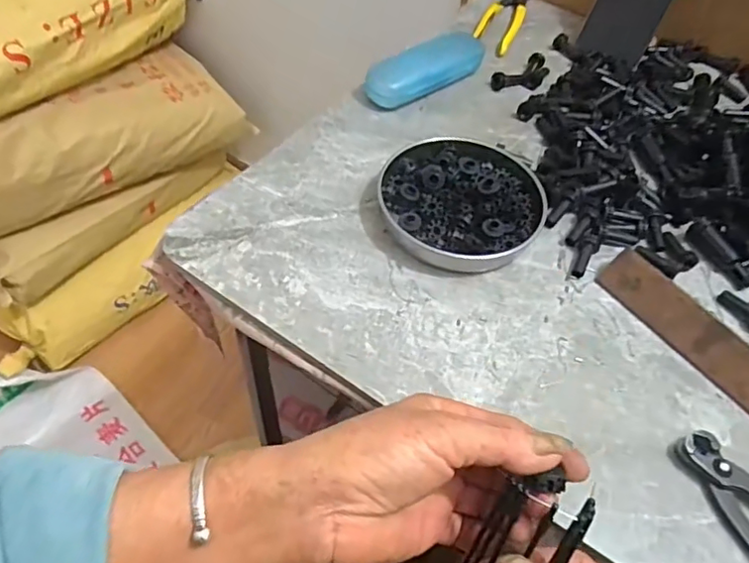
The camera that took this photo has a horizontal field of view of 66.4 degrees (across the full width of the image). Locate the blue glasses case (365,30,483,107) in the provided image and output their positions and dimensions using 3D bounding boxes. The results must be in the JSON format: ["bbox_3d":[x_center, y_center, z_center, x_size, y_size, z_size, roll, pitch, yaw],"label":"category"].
[{"bbox_3d":[0.057,-0.223,0.601,0.148,0.036,0.048,-28,60,-24],"label":"blue glasses case"}]

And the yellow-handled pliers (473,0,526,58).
[{"bbox_3d":[0.158,-0.321,0.699,0.045,0.016,0.152,22,54,12],"label":"yellow-handled pliers"}]

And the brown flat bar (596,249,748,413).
[{"bbox_3d":[0.243,0.045,0.416,0.178,0.035,0.004,49,23,27],"label":"brown flat bar"}]

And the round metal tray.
[{"bbox_3d":[0.075,-0.073,0.490,0.135,0.024,0.141,2,52,-3],"label":"round metal tray"}]

